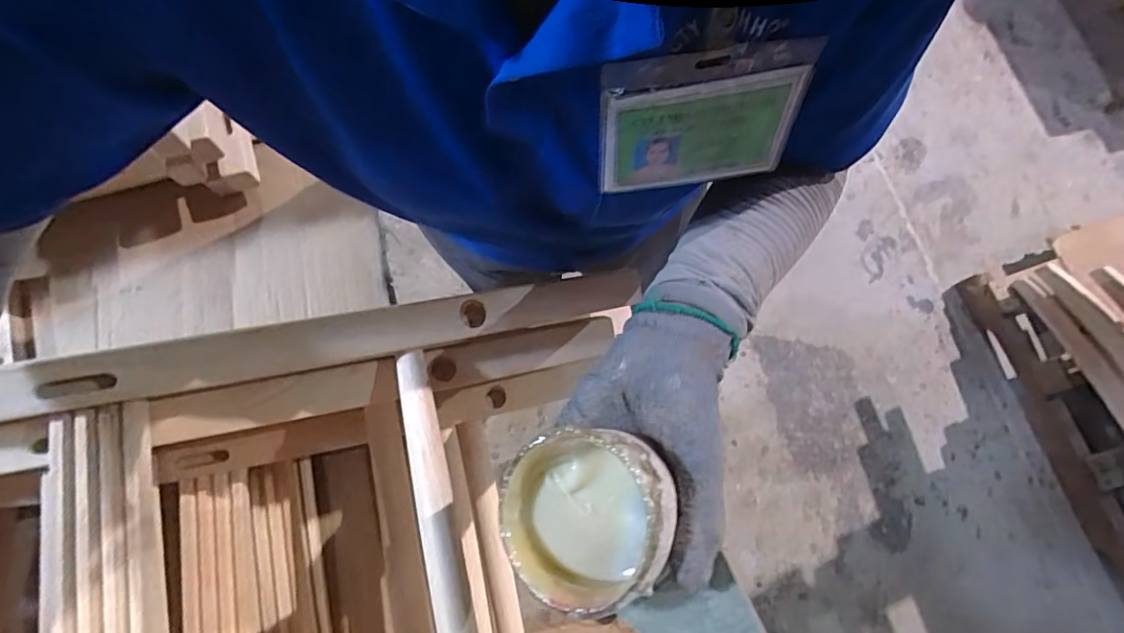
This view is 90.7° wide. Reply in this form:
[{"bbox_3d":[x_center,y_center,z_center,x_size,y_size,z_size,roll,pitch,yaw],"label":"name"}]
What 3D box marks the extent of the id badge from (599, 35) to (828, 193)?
[{"bbox_3d":[0.069,-0.096,0.280,0.099,0.083,0.004,-9,60,-2],"label":"id badge"}]

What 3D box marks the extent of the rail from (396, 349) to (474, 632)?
[{"bbox_3d":[-0.074,0.165,0.355,0.021,0.014,0.292,-12,76,-4],"label":"rail"}]

